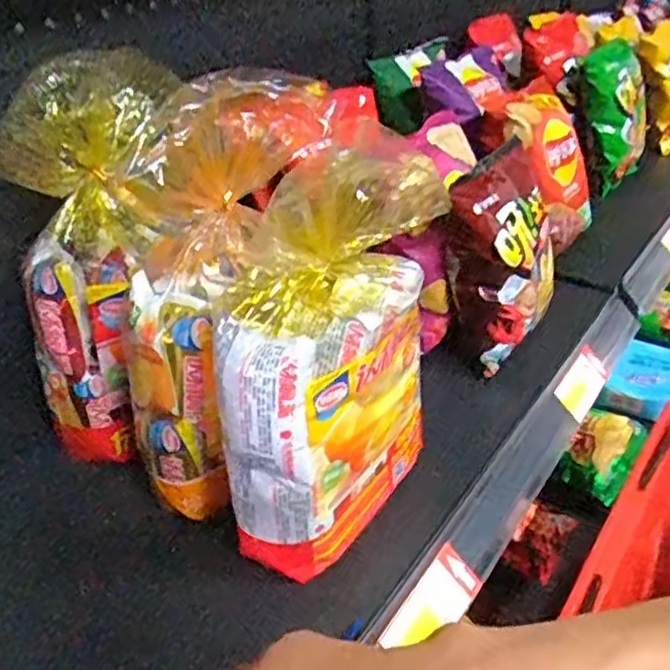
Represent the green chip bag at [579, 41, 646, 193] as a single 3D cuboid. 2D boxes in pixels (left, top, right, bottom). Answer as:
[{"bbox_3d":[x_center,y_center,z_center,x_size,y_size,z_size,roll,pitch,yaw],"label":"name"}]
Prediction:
[{"bbox_3d":[0.402,-0.314,0.997,0.124,0.194,0.055,-29,22,-30],"label":"green chip bag"}]

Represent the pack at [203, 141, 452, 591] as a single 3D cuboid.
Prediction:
[{"bbox_3d":[-0.003,0.017,0.454,0.077,0.244,0.174,15,36,27],"label":"pack"}]

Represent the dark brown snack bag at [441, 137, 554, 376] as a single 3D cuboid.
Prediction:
[{"bbox_3d":[0.156,-0.069,0.659,0.076,0.165,0.116,20,38,33],"label":"dark brown snack bag"}]

